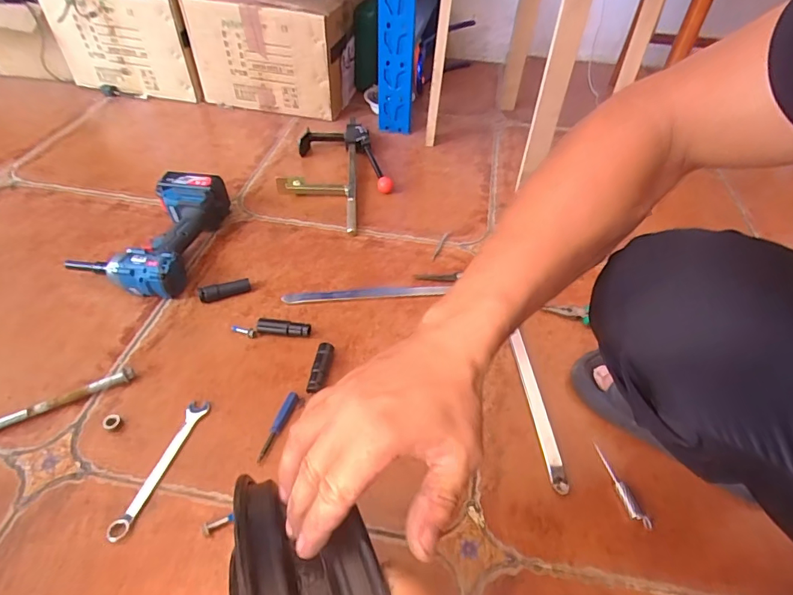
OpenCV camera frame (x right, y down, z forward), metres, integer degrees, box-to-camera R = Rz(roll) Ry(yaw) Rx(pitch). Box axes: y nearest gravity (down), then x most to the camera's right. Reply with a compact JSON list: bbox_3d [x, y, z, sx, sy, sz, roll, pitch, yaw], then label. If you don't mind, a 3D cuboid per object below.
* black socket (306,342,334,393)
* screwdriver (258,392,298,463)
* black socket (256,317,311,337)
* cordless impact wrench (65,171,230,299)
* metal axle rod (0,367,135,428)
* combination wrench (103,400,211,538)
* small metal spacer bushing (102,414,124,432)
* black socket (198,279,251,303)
[{"bbox_3d":[-0.105,0.100,0.636,0.022,0.025,0.076,9,48,4],"label":"black socket"},{"bbox_3d":[-0.149,0.164,0.577,0.014,0.016,0.093,15,49,10],"label":"screwdriver"},{"bbox_3d":[-0.169,0.046,0.683,0.079,0.024,0.018,4,48,0],"label":"black socket"},{"bbox_3d":[-0.415,-0.117,0.782,0.178,0.077,0.253,9,48,4],"label":"cordless impact wrench"},{"bbox_3d":[-0.446,0.136,0.584,0.199,0.015,0.020,-22,53,-21],"label":"metal axle rod"},{"bbox_3d":[-0.279,0.198,0.542,0.025,0.011,0.172,14,49,9],"label":"combination wrench"},{"bbox_3d":[-0.358,0.156,0.573,0.024,0.011,0.019,29,53,21],"label":"small metal spacer bushing"},{"bbox_3d":[-0.276,-0.014,0.730,0.078,0.023,0.022,-18,52,-19],"label":"black socket"}]

